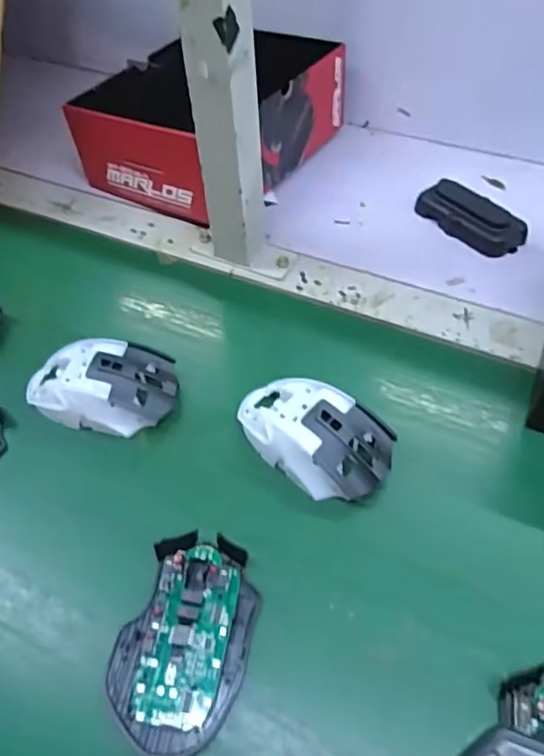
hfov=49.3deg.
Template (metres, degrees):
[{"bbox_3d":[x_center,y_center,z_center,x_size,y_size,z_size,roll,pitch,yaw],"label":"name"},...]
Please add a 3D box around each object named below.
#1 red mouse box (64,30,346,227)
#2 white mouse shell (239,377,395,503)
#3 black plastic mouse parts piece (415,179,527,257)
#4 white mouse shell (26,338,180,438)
[{"bbox_3d":[-0.069,-0.277,0.635,0.212,0.093,0.234,23,55,19],"label":"red mouse box"},{"bbox_3d":[0.026,0.037,0.412,0.114,0.035,0.064,32,59,25],"label":"white mouse shell"},{"bbox_3d":[0.191,-0.157,0.572,0.048,0.027,0.103,-31,56,-21],"label":"black plastic mouse parts piece"},{"bbox_3d":[-0.130,0.005,0.447,0.113,0.037,0.065,3,51,5],"label":"white mouse shell"}]

